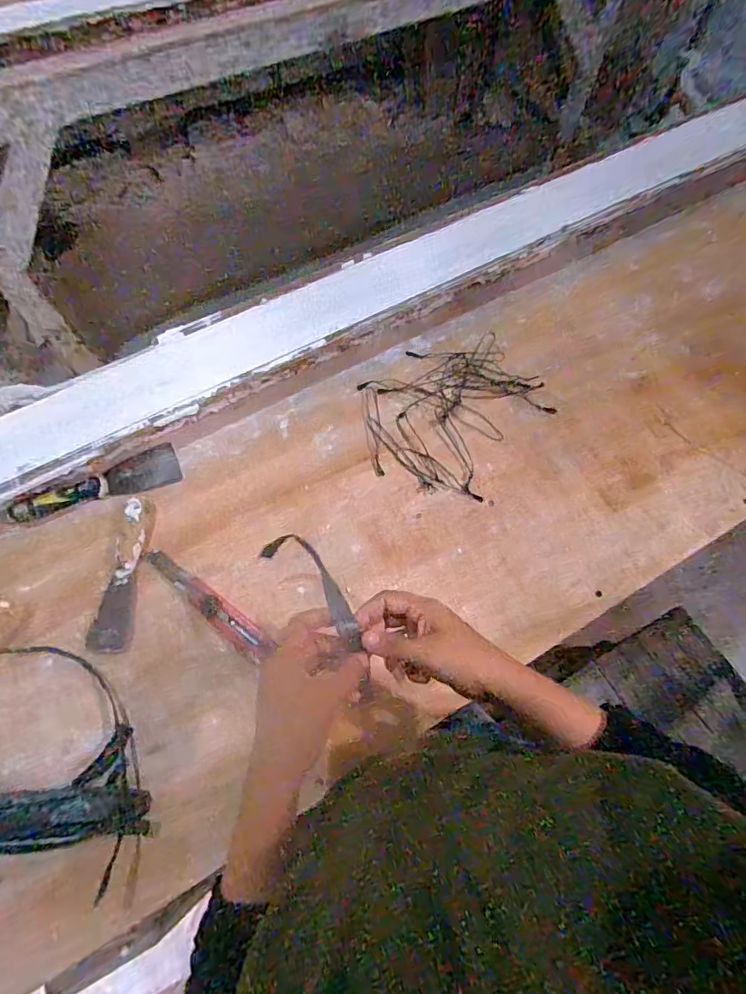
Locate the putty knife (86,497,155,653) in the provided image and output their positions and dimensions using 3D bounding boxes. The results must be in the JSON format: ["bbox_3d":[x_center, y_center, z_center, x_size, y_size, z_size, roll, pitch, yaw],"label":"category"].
[{"bbox_3d":[-0.282,0.081,0.560,0.044,0.018,0.173,2,65,-1],"label":"putty knife"}]

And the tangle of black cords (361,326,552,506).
[{"bbox_3d":[0.113,-0.110,0.662,0.242,0.021,0.223,-9,65,-6],"label":"tangle of black cords"}]

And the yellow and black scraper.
[{"bbox_3d":[-0.333,-0.017,0.606,0.188,0.016,0.054,-21,67,-12],"label":"yellow and black scraper"}]

